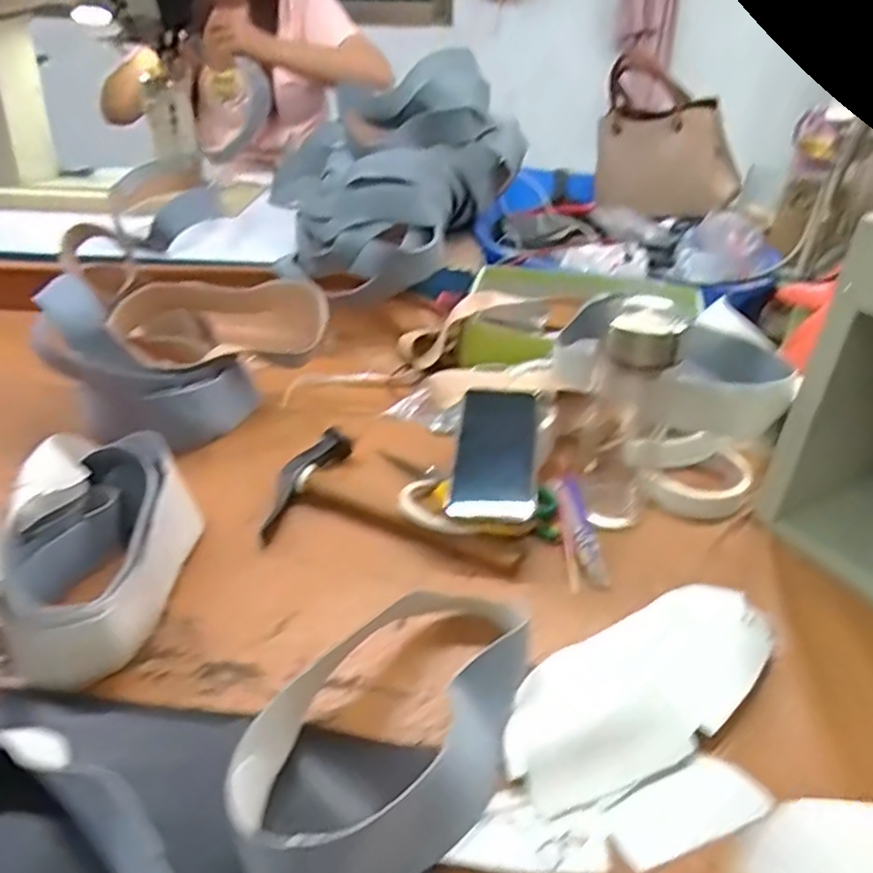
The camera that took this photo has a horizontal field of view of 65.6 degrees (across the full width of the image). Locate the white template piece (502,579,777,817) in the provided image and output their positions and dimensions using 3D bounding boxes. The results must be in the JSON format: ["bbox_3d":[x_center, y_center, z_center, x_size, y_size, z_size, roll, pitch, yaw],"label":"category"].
[{"bbox_3d":[0.144,0.172,0.472,0.224,0.014,0.098,-19,40,-27],"label":"white template piece"}]

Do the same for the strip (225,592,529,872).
[{"bbox_3d":[-0.019,0.171,0.414,0.125,0.084,0.236,27,42,31],"label":"strip"}]

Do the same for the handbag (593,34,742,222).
[{"bbox_3d":[0.417,-0.533,1.219,0.263,0.242,0.073,25,41,30],"label":"handbag"}]

